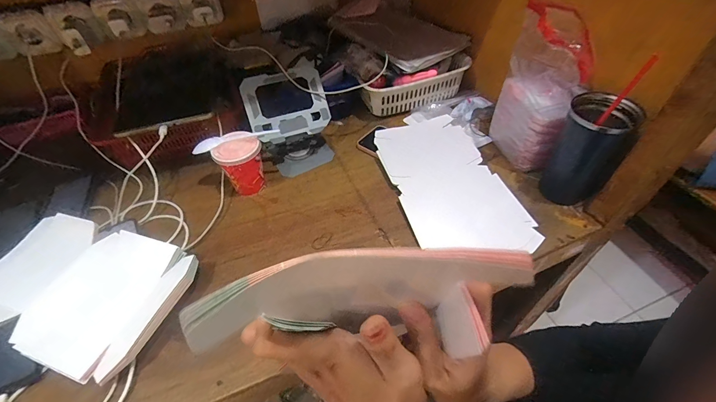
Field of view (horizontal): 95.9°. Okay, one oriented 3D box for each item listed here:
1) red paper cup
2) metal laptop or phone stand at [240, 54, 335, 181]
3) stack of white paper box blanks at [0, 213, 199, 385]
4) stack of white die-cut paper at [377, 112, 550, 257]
[{"bbox_3d":[-0.201,-0.062,0.567,0.075,0.090,0.068,-21,50,-15],"label":"red paper cup"},{"bbox_3d":[-0.125,-0.150,0.613,0.147,0.139,0.126,-21,50,-14],"label":"metal laptop or phone stand"},{"bbox_3d":[-0.385,0.118,0.443,0.280,0.033,0.172,11,50,14],"label":"stack of white paper box blanks"},{"bbox_3d":[0.153,-0.039,0.578,0.181,0.029,0.312,-11,48,-6],"label":"stack of white die-cut paper"}]

